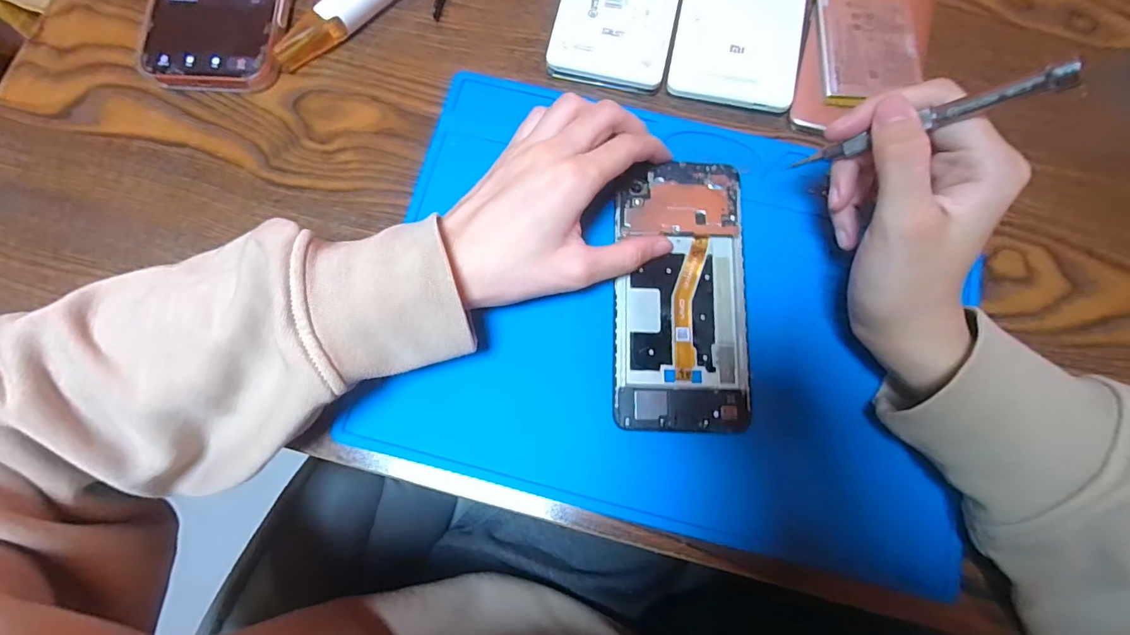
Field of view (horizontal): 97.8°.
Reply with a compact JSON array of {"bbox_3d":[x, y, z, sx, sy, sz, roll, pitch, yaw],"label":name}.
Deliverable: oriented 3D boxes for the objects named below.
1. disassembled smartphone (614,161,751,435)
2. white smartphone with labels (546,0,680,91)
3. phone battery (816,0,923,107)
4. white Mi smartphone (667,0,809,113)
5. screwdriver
[{"bbox_3d":[0.064,-0.014,0.269,0.071,0.007,0.148,4,79,1],"label":"disassembled smartphone"},{"bbox_3d":[0.038,-0.211,0.315,0.072,0.012,0.142,12,78,3],"label":"white smartphone with labels"},{"bbox_3d":[0.187,-0.166,0.302,0.059,0.004,0.083,2,77,1],"label":"phone battery"},{"bbox_3d":[0.114,-0.202,0.312,0.077,0.007,0.148,11,78,3],"label":"white Mi smartphone"},{"bbox_3d":[0.144,-0.079,0.204,0.006,0.097,0.007,16,74,-38],"label":"screwdriver"}]

